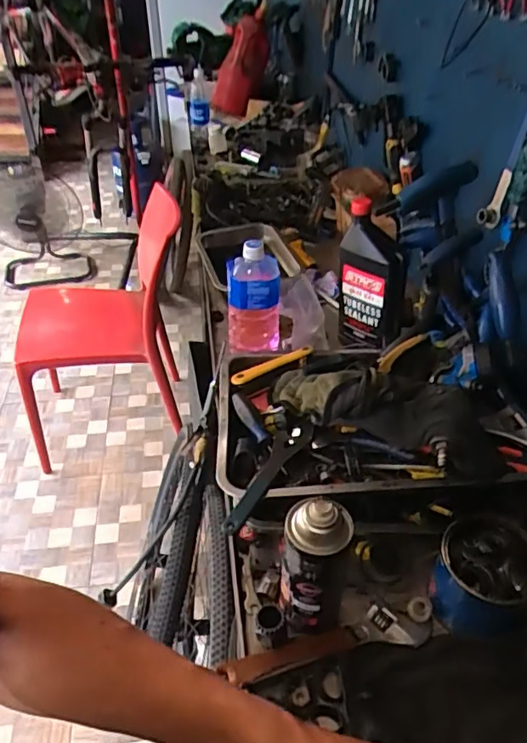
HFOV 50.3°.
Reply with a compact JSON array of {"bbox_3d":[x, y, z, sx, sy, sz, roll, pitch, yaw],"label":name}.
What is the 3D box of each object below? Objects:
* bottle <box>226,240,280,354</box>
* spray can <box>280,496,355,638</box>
[{"bbox_3d":[-0.015,-0.114,0.885,0.082,0.175,0.069,2,40,1],"label":"bottle"},{"bbox_3d":[0.049,0.195,0.557,0.061,0.191,0.056,1,40,-1],"label":"spray can"}]

